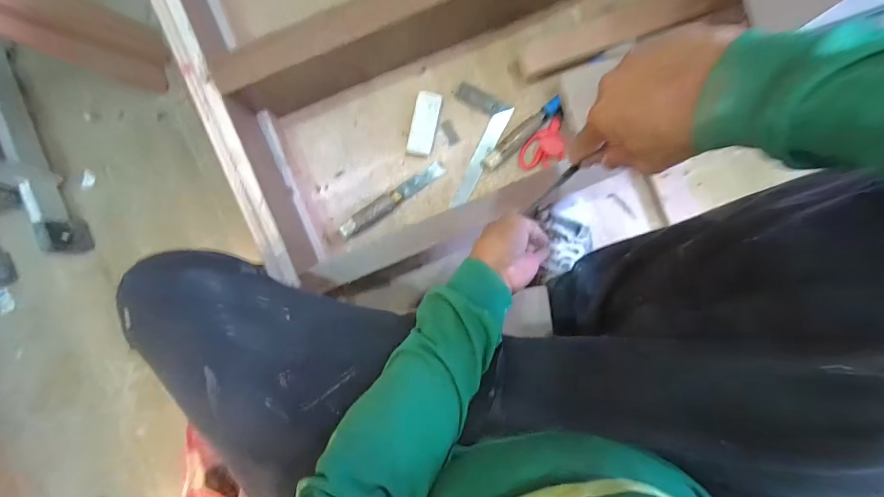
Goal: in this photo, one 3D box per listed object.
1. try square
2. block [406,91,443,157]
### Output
[{"bbox_3d":[0.037,-0.177,0.643,0.100,0.019,0.192,27,90,0],"label":"try square"},{"bbox_3d":[-0.030,-0.211,0.631,0.042,0.014,0.103,13,90,0],"label":"block"}]

